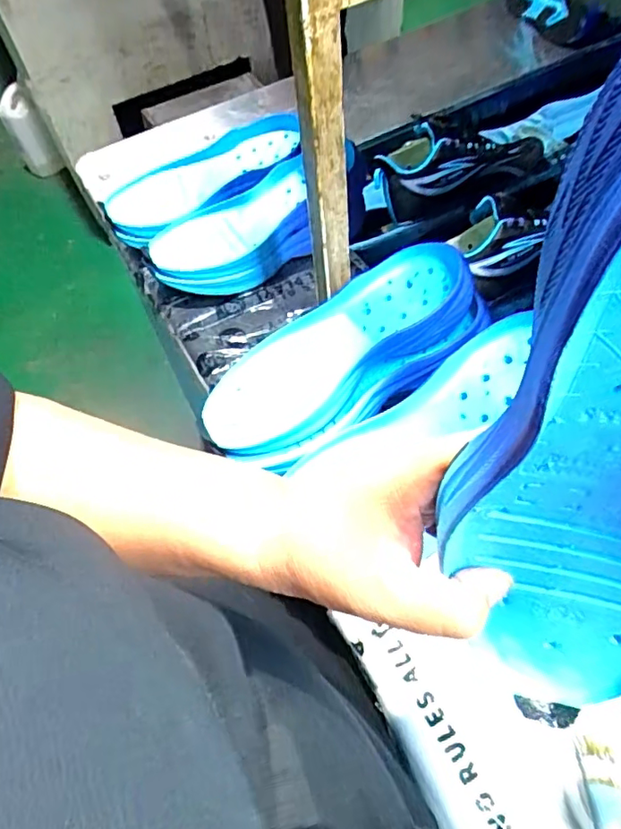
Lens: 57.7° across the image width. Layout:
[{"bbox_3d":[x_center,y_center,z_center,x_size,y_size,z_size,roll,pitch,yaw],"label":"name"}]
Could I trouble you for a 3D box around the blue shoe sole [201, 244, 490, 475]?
[{"bbox_3d":[0.027,-0.049,0.493,0.258,0.035,0.115,-34,58,2],"label":"blue shoe sole"}]

